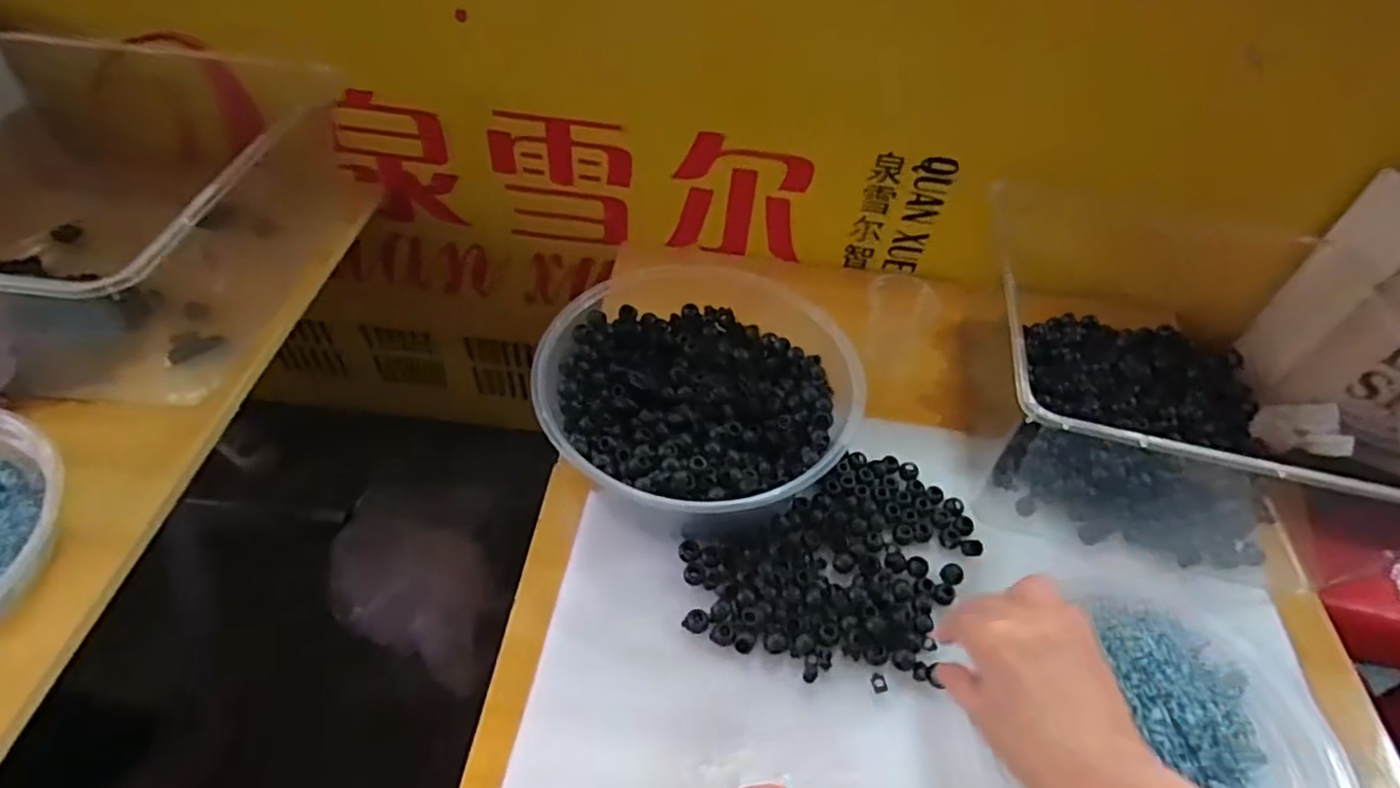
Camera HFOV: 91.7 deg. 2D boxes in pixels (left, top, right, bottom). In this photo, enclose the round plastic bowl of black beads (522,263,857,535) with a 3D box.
[{"bbox_3d":[-0.003,0.005,0.567,0.234,0.087,0.245,3,50,-4],"label":"round plastic bowl of black beads"}]

